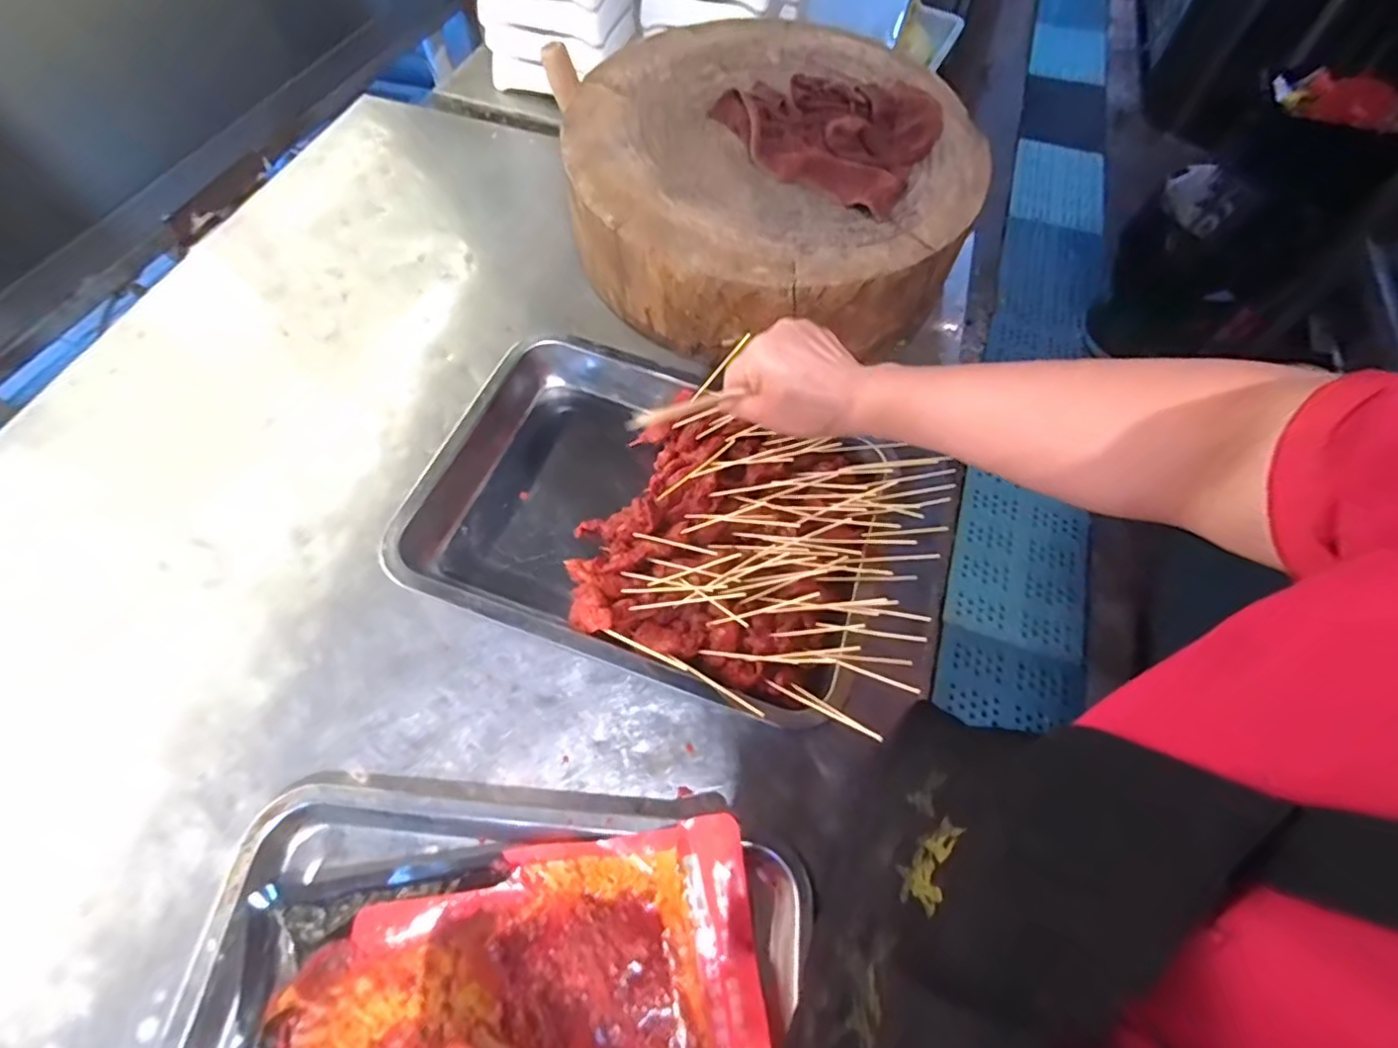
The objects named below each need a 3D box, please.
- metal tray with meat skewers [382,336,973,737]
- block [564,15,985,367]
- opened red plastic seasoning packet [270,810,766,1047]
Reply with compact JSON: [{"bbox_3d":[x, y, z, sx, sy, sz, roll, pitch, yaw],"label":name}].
[{"bbox_3d":[-0.016,-0.008,0.492,0.383,0.053,0.258,19,60,8],"label":"metal tray with meat skewers"},{"bbox_3d":[0.068,-0.347,0.623,0.365,0.139,0.371,1,60,-2],"label":"block"},{"bbox_3d":[-0.093,0.301,0.328,0.262,0.045,0.225,-7,60,-7],"label":"opened red plastic seasoning packet"}]

